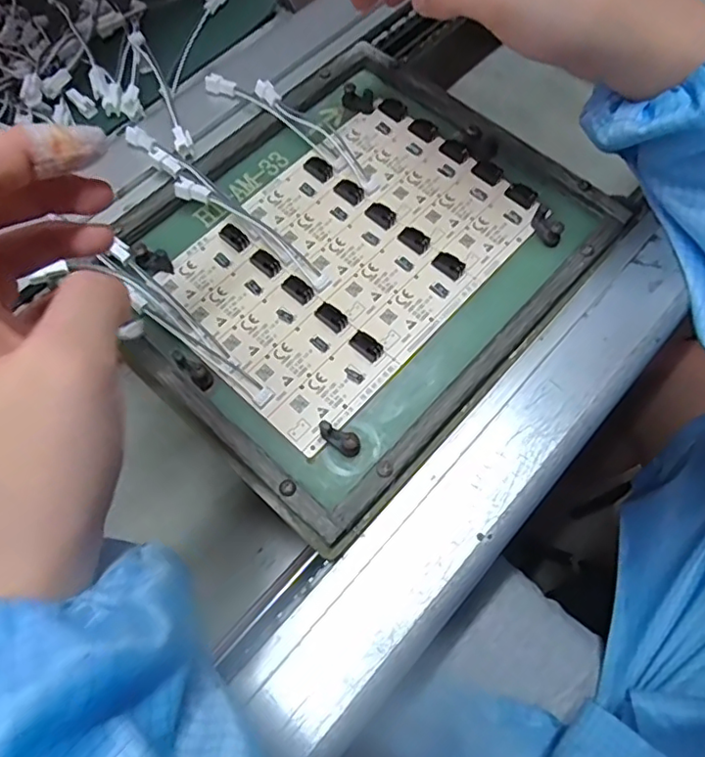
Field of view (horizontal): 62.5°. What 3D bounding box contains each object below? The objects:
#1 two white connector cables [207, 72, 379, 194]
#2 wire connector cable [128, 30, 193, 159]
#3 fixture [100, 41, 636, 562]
[{"bbox_3d":[-0.032,-0.149,0.339,0.116,0.017,0.021,33,70,13],"label":"two white connector cables"},{"bbox_3d":[-0.113,-0.169,0.344,0.010,0.013,0.098,-22,69,-10],"label":"wire connector cable"},{"bbox_3d":[0.000,-0.067,0.310,0.198,0.015,0.239,40,72,15],"label":"fixture"}]

